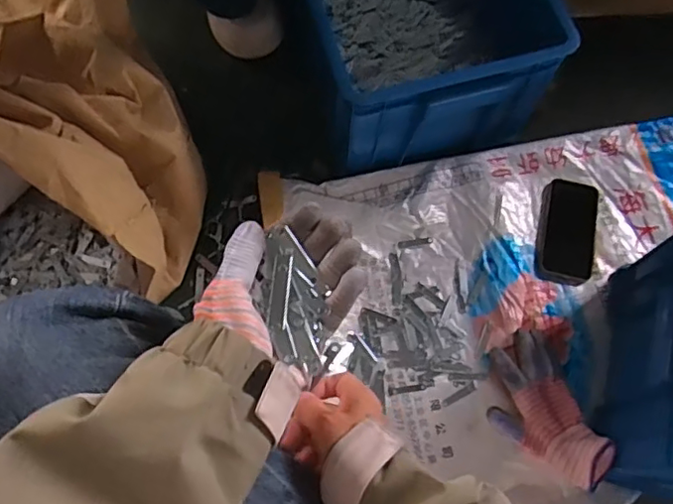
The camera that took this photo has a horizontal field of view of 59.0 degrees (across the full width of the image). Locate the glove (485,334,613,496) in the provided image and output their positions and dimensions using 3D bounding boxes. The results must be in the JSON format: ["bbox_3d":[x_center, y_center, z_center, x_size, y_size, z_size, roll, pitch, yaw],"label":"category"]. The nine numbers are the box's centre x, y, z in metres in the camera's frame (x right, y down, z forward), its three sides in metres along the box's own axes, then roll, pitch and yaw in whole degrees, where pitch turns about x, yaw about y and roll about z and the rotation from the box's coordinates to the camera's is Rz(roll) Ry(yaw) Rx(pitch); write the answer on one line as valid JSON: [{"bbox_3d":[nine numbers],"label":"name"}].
[{"bbox_3d":[0.246,0.192,0.728,0.112,0.060,0.186,-13,71,-7],"label":"glove"}]

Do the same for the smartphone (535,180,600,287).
[{"bbox_3d":[0.327,-0.031,0.840,0.078,0.015,0.151,13,70,3],"label":"smartphone"}]

